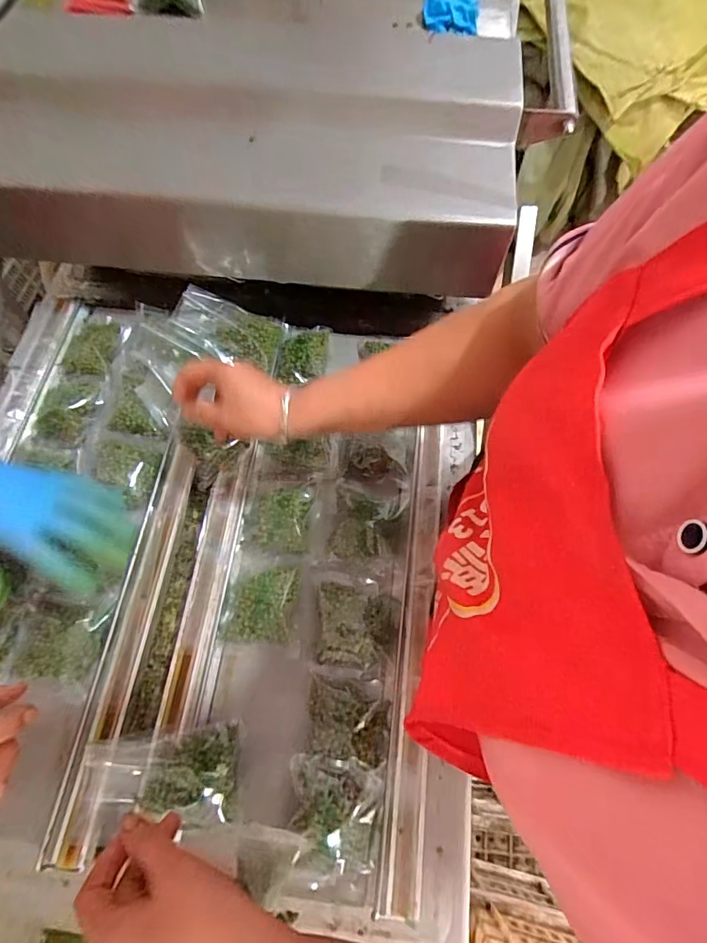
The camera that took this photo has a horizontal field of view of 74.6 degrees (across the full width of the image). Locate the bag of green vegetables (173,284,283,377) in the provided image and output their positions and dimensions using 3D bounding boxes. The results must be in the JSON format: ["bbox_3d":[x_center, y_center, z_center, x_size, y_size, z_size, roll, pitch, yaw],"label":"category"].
[{"bbox_3d":[-0.148,-0.177,0.561,0.125,0.025,0.079,15,67,-23],"label":"bag of green vegetables"}]

